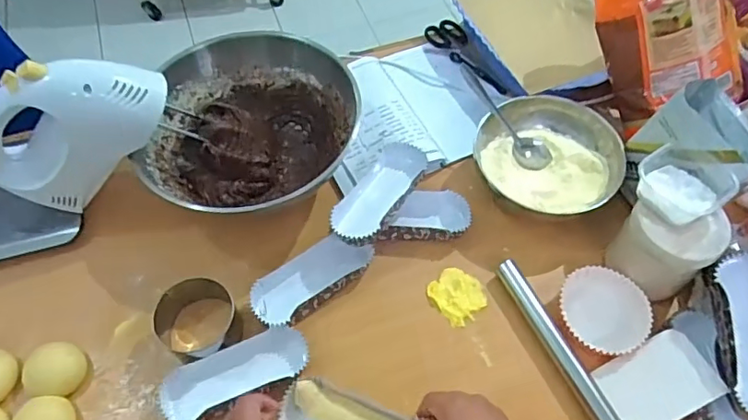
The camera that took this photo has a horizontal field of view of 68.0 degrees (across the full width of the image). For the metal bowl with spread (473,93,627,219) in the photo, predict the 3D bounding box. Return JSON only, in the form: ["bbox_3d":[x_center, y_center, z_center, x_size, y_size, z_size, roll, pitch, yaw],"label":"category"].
[{"bbox_3d":[0.209,-0.062,0.678,0.169,0.057,0.156,7,59,4],"label":"metal bowl with spread"}]

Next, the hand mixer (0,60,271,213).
[{"bbox_3d":[-0.309,-0.088,0.615,0.317,0.173,0.089,-15,60,-9],"label":"hand mixer"}]

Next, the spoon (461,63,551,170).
[{"bbox_3d":[0.161,-0.117,0.692,0.032,0.021,0.160,-35,87,-20],"label":"spoon"}]

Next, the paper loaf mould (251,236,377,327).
[{"bbox_3d":[-0.069,0.079,0.627,0.140,0.029,0.065,-33,64,-18],"label":"paper loaf mould"}]

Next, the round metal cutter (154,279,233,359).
[{"bbox_3d":[-0.186,0.113,0.582,0.081,0.037,0.074,0,59,0],"label":"round metal cutter"}]

